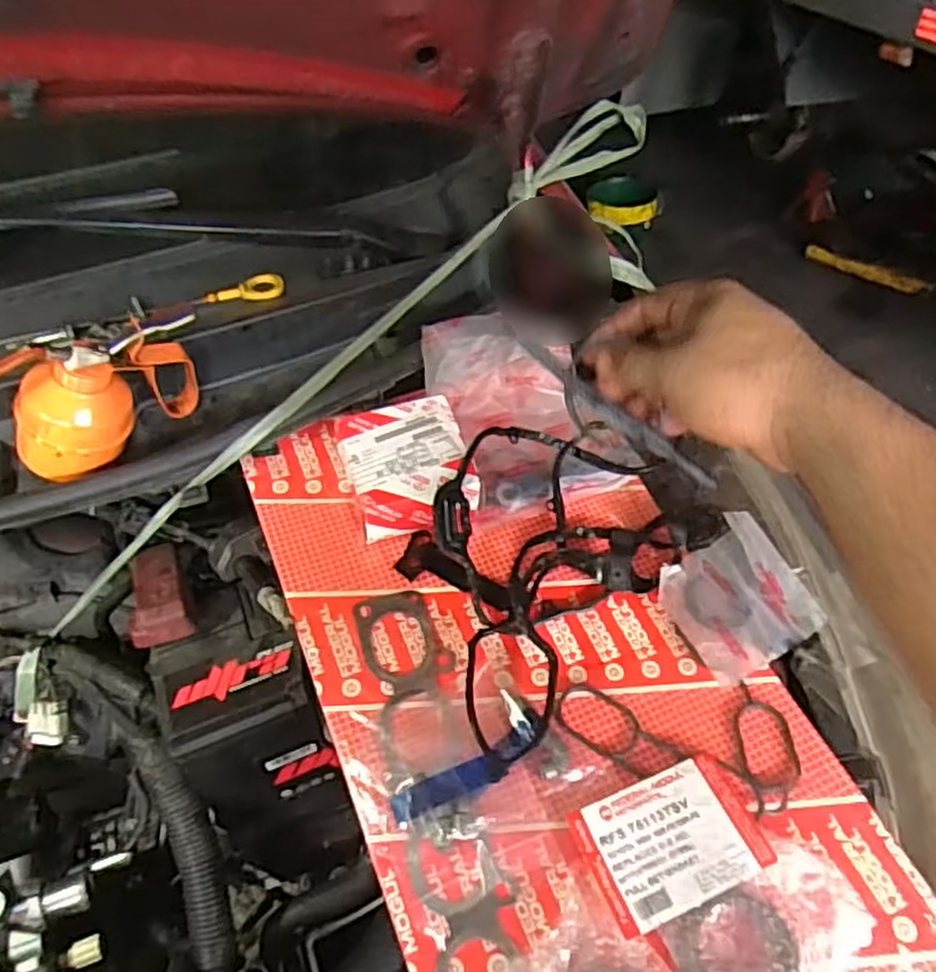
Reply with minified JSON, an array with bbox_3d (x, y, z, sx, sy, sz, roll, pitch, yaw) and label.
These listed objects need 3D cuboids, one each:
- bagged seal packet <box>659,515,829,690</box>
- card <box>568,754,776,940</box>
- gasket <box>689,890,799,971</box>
[{"bbox_3d":[0.188,0.077,0.531,0.101,0.021,0.092,-24,65,-19],"label":"bagged seal packet"},{"bbox_3d":[0.117,0.203,0.439,0.099,0.005,0.070,-19,51,-12],"label":"card"},{"bbox_3d":[0.147,0.247,0.406,0.054,0.014,0.053,-2,43,2],"label":"gasket"}]

